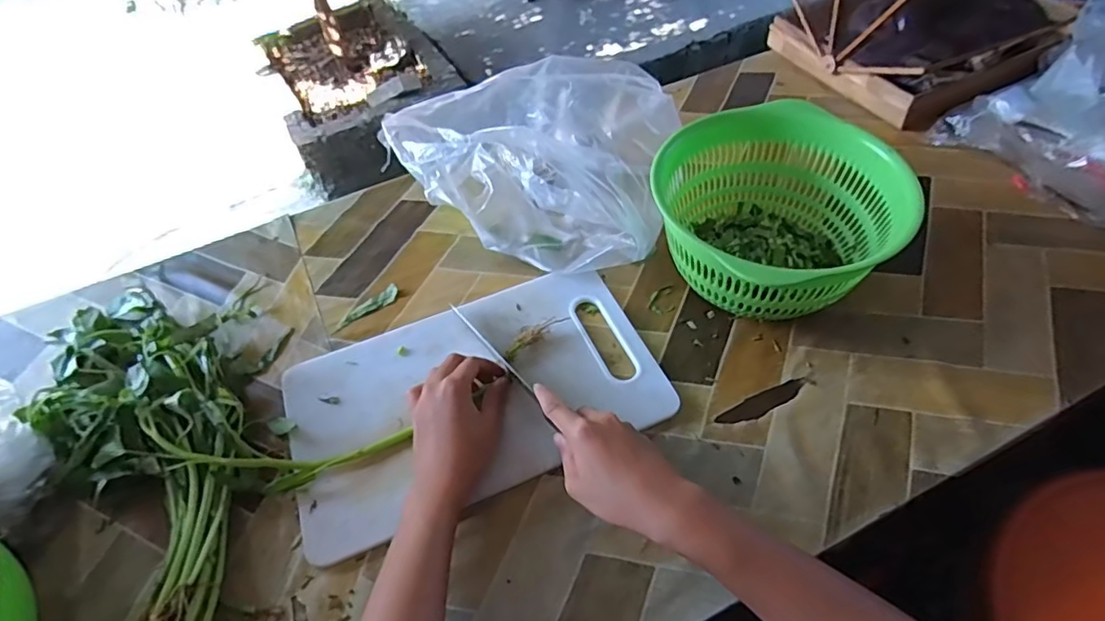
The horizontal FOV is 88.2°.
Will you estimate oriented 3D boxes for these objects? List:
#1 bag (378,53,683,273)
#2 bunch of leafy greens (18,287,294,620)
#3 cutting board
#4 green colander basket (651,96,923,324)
[{"bbox_3d":[-0.022,-0.163,0.615,0.276,0.135,0.182,12,54,14],"label":"bag"},{"bbox_3d":[-0.342,0.115,0.482,0.187,0.060,0.377,-15,53,-7],"label":"bunch of leafy greens"},{"bbox_3d":[-0.072,0.073,0.525,0.324,0.012,0.194,-21,53,-11],"label":"cutting board"},{"bbox_3d":[0.205,-0.078,0.546,0.208,0.128,0.199,-2,52,3],"label":"green colander basket"}]

